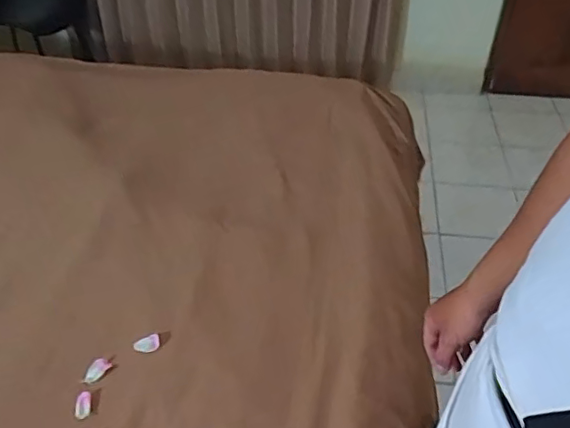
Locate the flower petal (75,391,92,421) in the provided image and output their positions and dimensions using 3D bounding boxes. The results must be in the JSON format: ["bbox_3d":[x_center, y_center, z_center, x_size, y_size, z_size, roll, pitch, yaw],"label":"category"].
[{"bbox_3d":[-0.284,0.268,0.787,0.021,0.008,0.039,-2,41,-6],"label":"flower petal"}]

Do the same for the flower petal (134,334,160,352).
[{"bbox_3d":[-0.216,0.202,0.874,0.039,0.009,0.027,-9,42,-14],"label":"flower petal"}]

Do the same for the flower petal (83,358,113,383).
[{"bbox_3d":[-0.280,0.231,0.831,0.026,0.008,0.042,25,46,23],"label":"flower petal"}]

